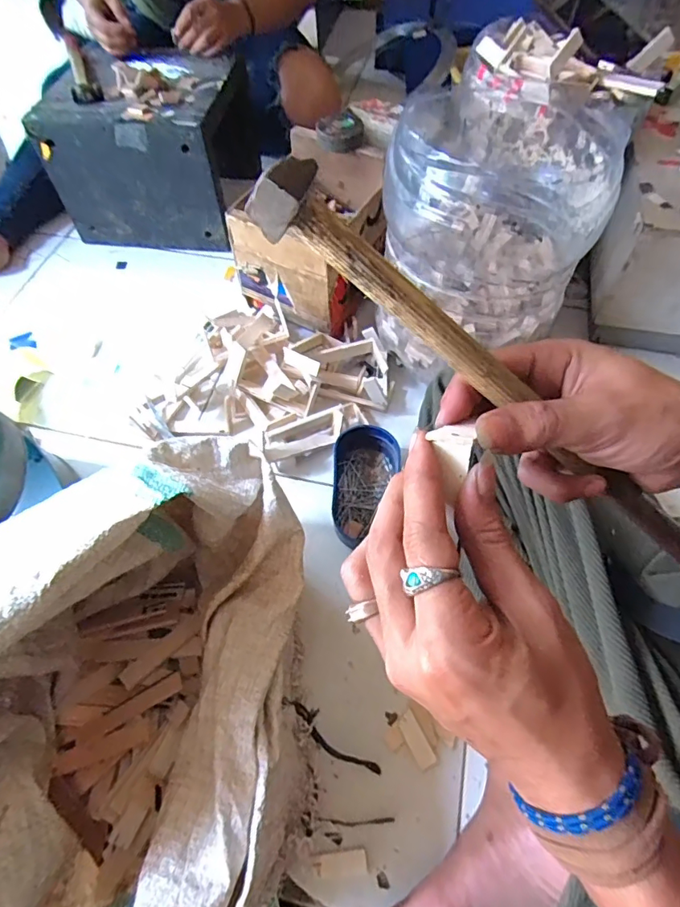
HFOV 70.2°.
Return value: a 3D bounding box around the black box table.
[{"bbox_3d":[-0.311,-0.528,0.841,0.279,0.221,0.263,3,58,3],"label":"black box table"}]

